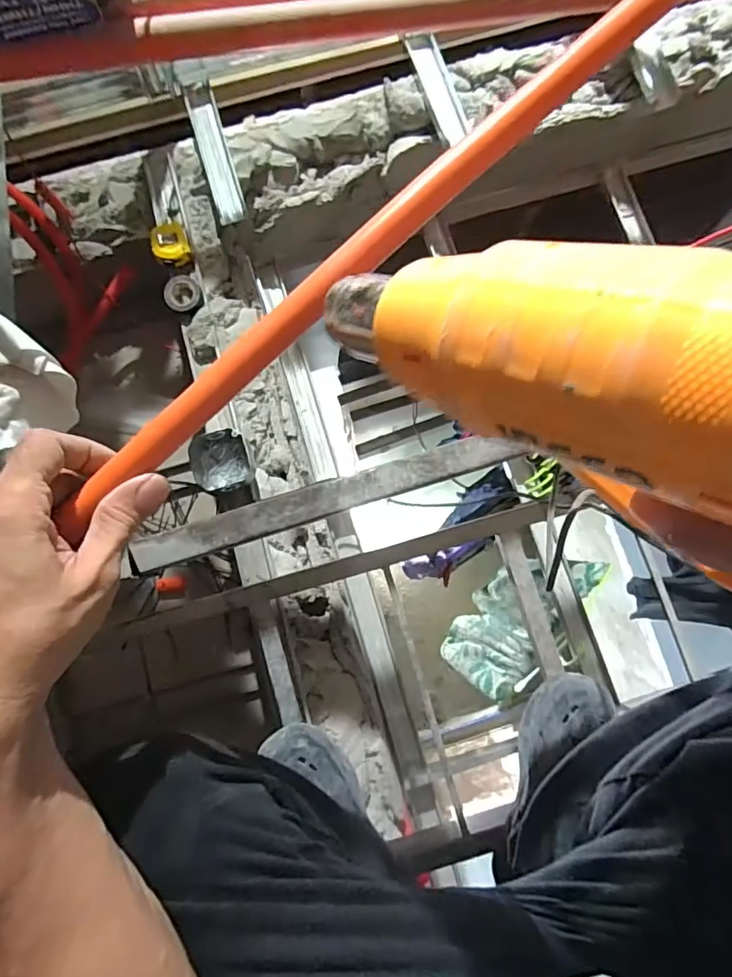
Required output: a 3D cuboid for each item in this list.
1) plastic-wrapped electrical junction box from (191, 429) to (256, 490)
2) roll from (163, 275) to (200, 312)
[{"bbox_3d":[-0.222,-0.047,0.753,0.089,0.051,0.092,-15,82,-2],"label":"plastic-wrapped electrical junction box"},{"bbox_3d":[-0.302,-0.319,0.811,0.056,0.018,0.056,-1,95,-11],"label":"roll"}]

